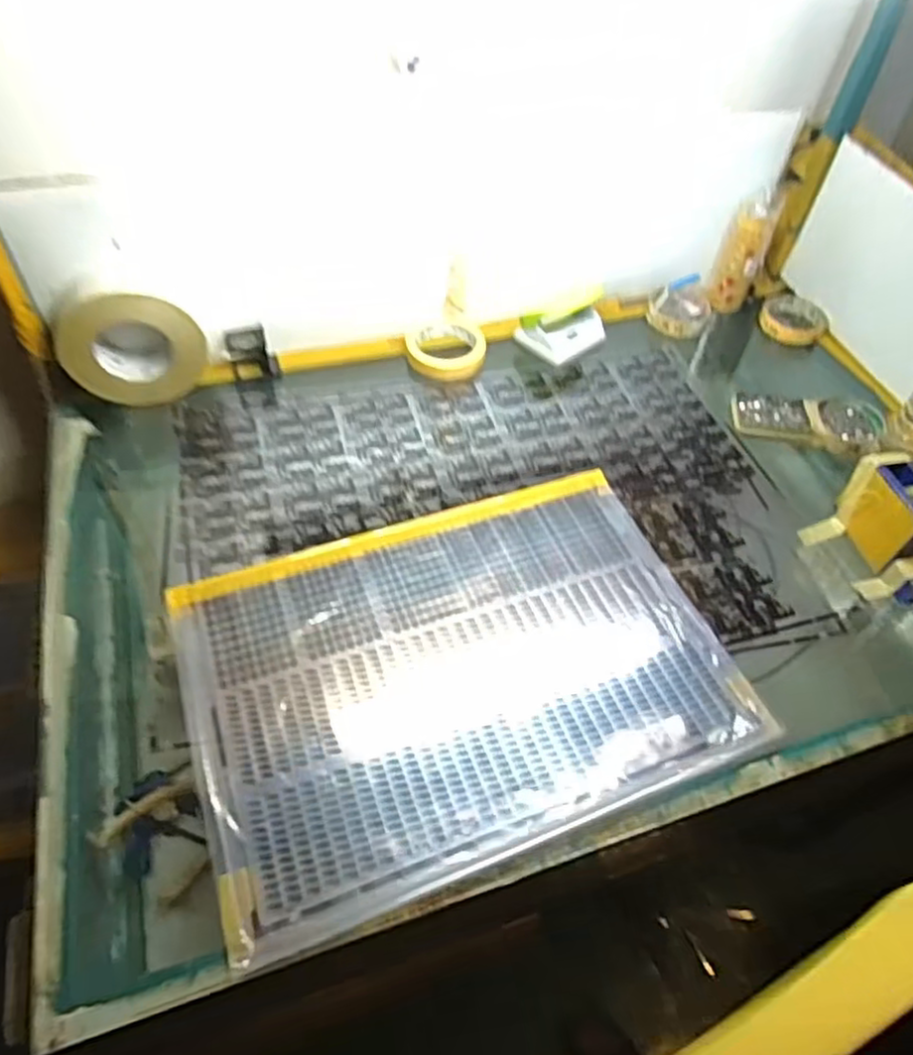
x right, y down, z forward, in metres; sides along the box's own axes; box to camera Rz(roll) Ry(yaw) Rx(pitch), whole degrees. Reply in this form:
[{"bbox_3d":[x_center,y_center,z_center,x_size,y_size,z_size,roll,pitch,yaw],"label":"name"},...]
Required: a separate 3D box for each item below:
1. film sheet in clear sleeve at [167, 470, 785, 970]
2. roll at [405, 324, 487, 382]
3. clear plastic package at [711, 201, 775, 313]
[{"bbox_3d":[0.006,0.116,0.602,0.449,0.006,0.320,-15,53,-16],"label":"film sheet in clear sleeve"},{"bbox_3d":[-0.013,-0.223,0.853,0.098,0.020,0.103,2,51,-2],"label":"roll"},{"bbox_3d":[0.386,-0.365,0.933,0.057,0.133,0.038,20,52,12],"label":"clear plastic package"}]

